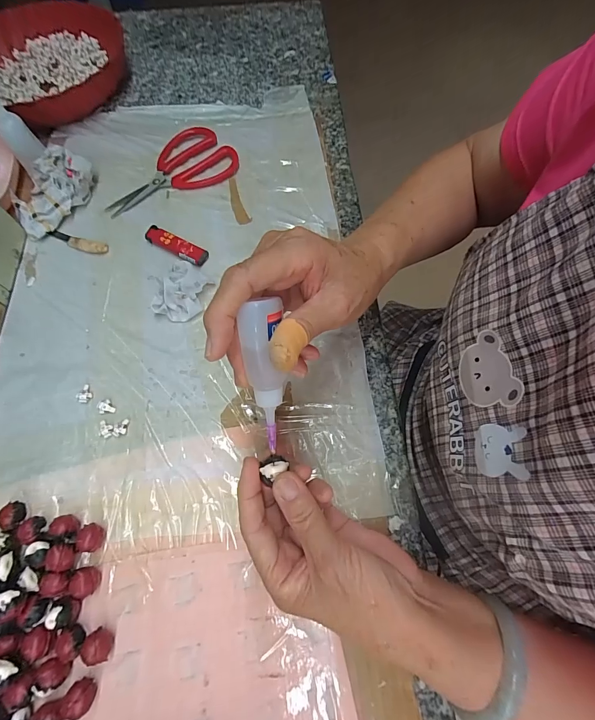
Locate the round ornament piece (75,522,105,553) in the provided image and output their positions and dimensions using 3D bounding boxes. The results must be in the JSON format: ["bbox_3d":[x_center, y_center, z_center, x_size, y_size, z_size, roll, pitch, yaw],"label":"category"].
[{"bbox_3d":[-0.161,0.138,0.268,0.015,0.018,0.020,-16,68,-4],"label":"round ornament piece"}]

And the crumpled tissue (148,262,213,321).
[{"bbox_3d":[-0.119,-0.073,0.349,0.060,0.026,0.062,-19,69,-6],"label":"crumpled tissue"}]

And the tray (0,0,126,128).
[{"bbox_3d":[-0.360,-0.413,0.479,0.218,0.045,0.231,8,69,5],"label":"tray"}]

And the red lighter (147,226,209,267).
[{"bbox_3d":[-0.131,-0.124,0.370,0.075,0.009,0.021,28,72,12],"label":"red lighter"}]

